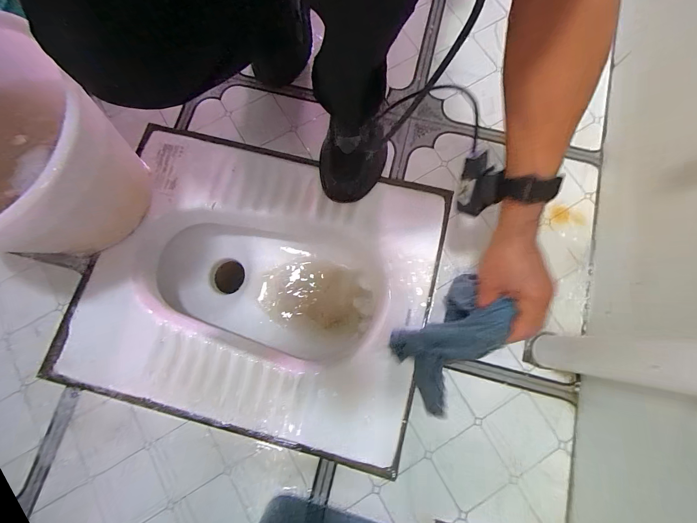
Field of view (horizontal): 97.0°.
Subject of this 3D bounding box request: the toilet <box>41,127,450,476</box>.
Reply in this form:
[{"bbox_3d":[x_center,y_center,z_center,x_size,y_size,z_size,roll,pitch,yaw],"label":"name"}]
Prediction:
[{"bbox_3d":[-0.140,0.052,0.575,0.529,0.191,0.440,13,79,4],"label":"toilet"}]

